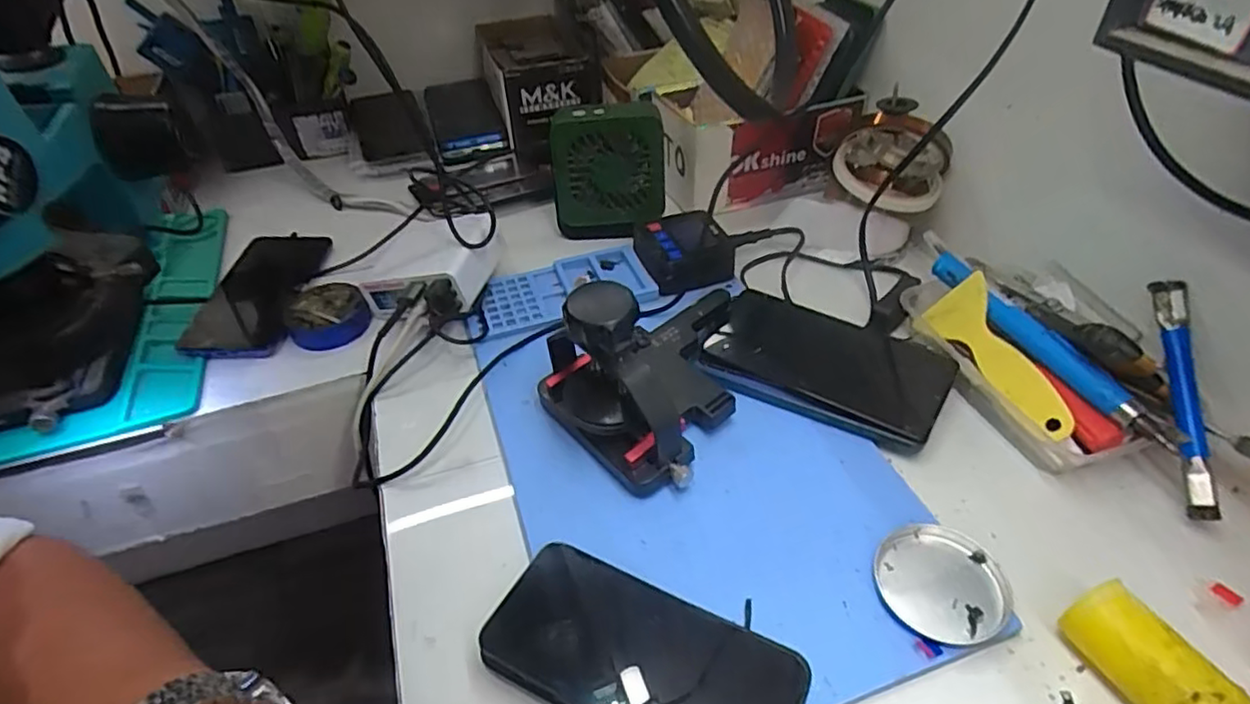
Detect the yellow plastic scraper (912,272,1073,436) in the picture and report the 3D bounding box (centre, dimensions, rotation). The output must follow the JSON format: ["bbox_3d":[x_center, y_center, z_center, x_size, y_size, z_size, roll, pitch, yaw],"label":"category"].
[{"bbox_3d":[0.241,0.010,0.428,0.015,0.050,0.121,19,43,-36],"label":"yellow plastic scraper"}]

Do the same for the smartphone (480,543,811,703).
[{"bbox_3d":[0.008,0.142,0.304,0.142,0.006,0.073,18,42,19],"label":"smartphone"}]

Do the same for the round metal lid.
[{"bbox_3d":[0.164,0.121,0.340,0.062,0.013,0.062,-1,42,1],"label":"round metal lid"}]

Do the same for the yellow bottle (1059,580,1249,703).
[{"bbox_3d":[0.247,0.160,0.280,0.032,0.035,0.115,-16,44,-14],"label":"yellow bottle"}]

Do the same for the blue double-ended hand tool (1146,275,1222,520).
[{"bbox_3d":[0.324,0.025,0.376,0.019,0.014,0.139,3,75,5],"label":"blue double-ended hand tool"}]

